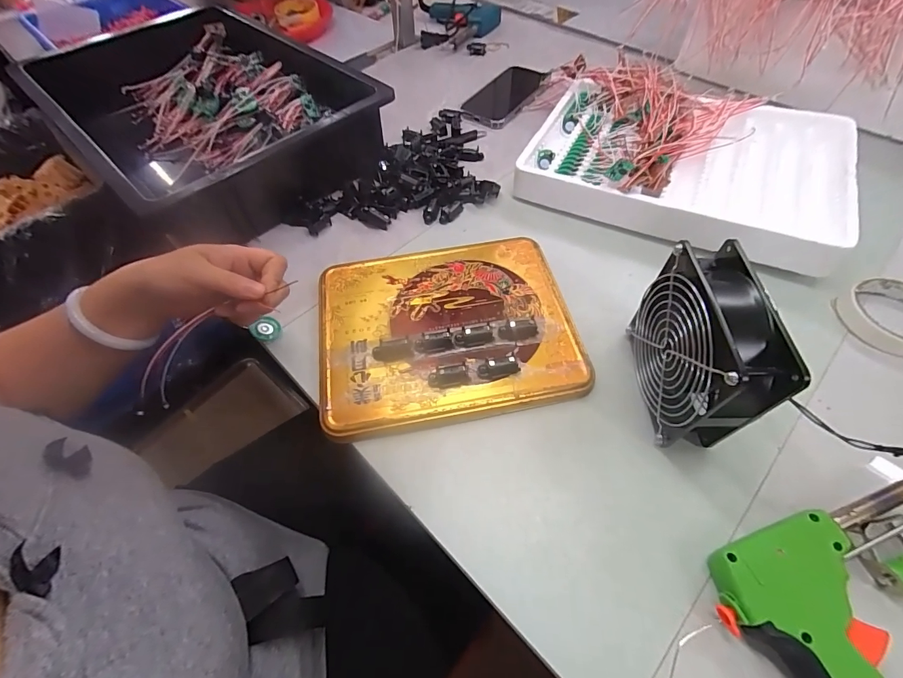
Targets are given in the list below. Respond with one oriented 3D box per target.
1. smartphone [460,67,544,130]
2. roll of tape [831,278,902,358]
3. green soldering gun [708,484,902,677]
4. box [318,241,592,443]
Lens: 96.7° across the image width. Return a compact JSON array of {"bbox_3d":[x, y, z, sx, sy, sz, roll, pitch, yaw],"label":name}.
[{"bbox_3d":[0.089,-0.382,0.624,0.080,0.012,0.162,31,66,17],"label":"smartphone"},{"bbox_3d":[0.422,-0.022,0.380,0.085,0.022,0.083,-1,56,2],"label":"roll of tape"},{"bbox_3d":[0.277,0.171,0.247,0.180,0.030,0.153,-26,59,-14],"label":"green soldering gun"},{"bbox_3d":[-0.007,-0.016,0.385,0.234,0.020,0.193,-10,56,-4],"label":"box"}]

